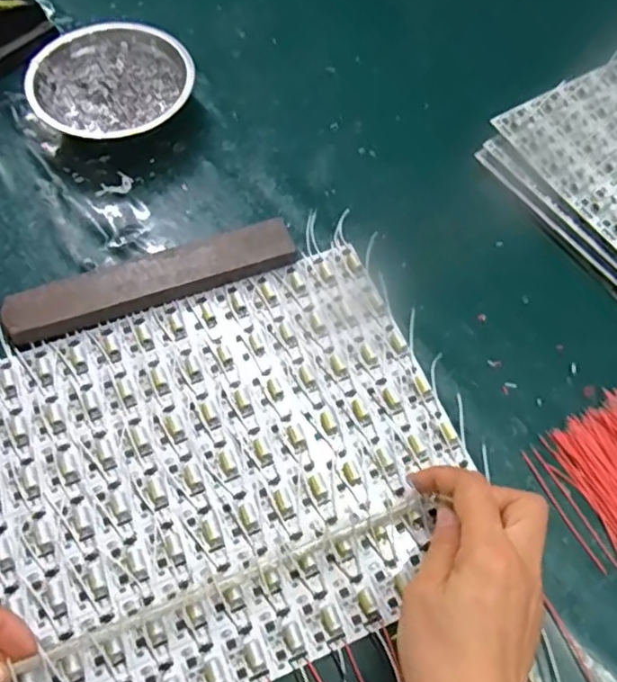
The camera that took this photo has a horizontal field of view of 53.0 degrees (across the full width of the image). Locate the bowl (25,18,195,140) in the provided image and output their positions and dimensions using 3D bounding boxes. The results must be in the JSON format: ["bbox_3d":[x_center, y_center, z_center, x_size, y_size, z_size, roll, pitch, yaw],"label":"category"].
[{"bbox_3d":[-0.154,-0.202,0.506,0.122,0.056,0.121,0,65,1],"label":"bowl"}]

